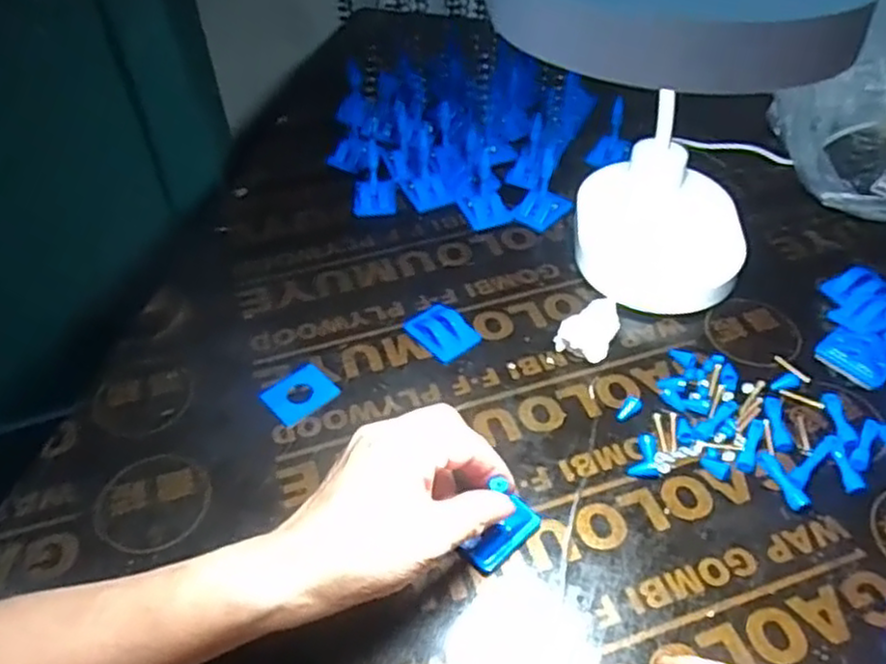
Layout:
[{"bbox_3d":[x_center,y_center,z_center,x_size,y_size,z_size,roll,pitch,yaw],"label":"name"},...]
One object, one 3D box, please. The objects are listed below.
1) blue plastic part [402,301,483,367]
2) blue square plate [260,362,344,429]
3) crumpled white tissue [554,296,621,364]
[{"bbox_3d":[-0.001,-0.001,0.502,0.038,0.007,0.047,-36,55,-29],"label":"blue plastic part"},{"bbox_3d":[-0.093,0.040,0.467,0.035,0.004,0.044,37,52,25],"label":"blue square plate"},{"bbox_3d":[0.098,-0.002,0.484,0.033,0.032,0.037,20,50,20],"label":"crumpled white tissue"}]

